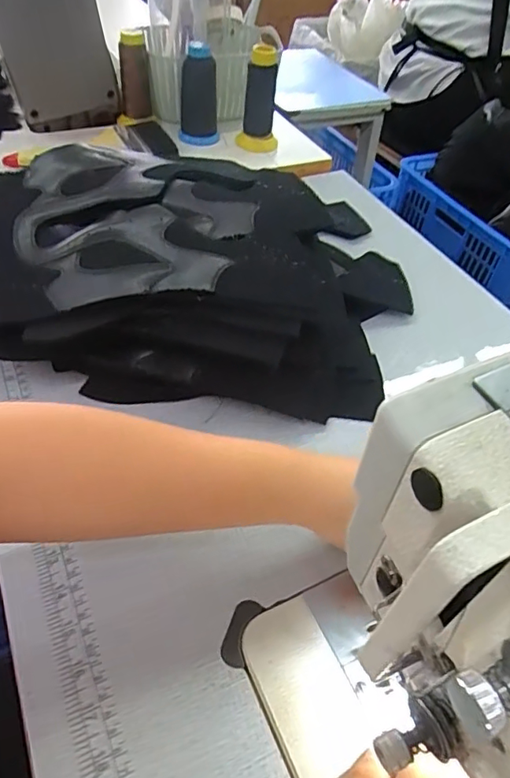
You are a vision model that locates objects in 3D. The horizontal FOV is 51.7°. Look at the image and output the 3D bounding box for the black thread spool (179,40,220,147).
[{"bbox_3d":[-0.079,-0.413,0.739,0.055,0.112,0.051,-1,47,-6],"label":"black thread spool"}]

